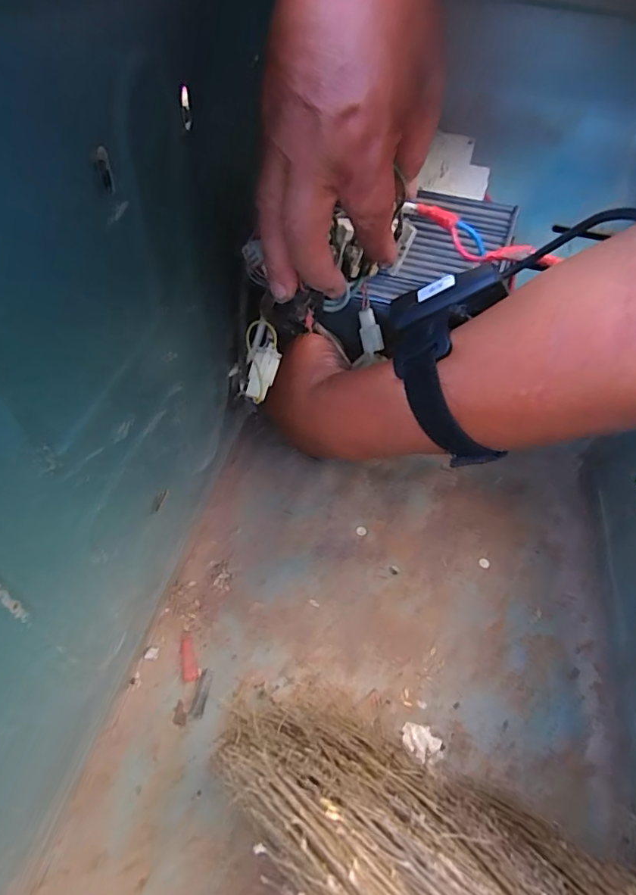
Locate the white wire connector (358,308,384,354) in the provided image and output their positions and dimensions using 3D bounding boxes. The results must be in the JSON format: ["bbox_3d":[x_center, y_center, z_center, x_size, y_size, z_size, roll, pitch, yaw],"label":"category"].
[{"bbox_3d":[0.038,-0.085,0.357,0.013,0.008,0.031,-14,94,-15],"label":"white wire connector"}]

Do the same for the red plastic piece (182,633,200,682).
[{"bbox_3d":[-0.090,0.144,0.340,0.010,0.005,0.034,-12,53,-14],"label":"red plastic piece"}]

